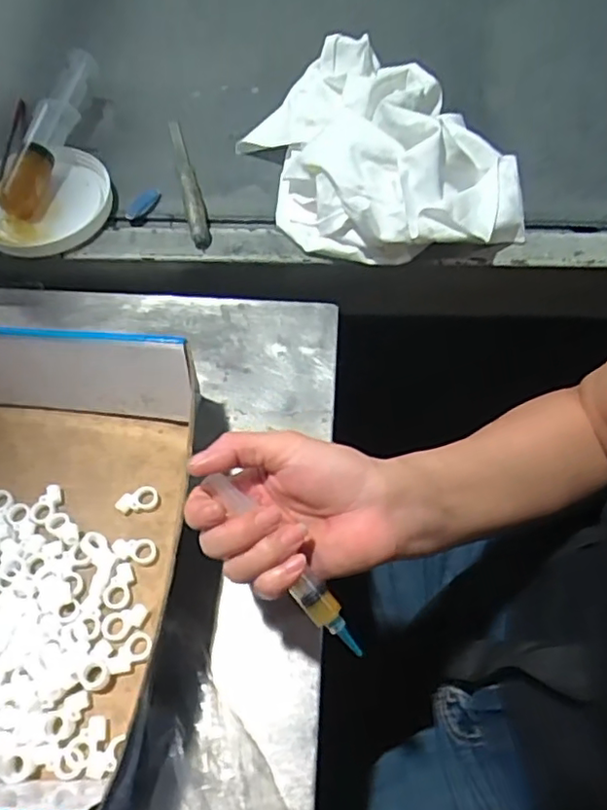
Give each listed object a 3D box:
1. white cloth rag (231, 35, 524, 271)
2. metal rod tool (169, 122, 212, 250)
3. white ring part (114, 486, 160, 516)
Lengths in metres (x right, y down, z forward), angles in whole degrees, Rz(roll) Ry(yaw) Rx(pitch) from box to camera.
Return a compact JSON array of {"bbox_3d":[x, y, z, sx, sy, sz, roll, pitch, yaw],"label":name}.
[{"bbox_3d":[0.066,-0.234,0.556,0.194,0.067,0.245,-21,63,-11],"label":"white cloth rag"},{"bbox_3d":[-0.109,-0.208,0.580,0.017,0.018,0.158,-14,62,-8],"label":"metal rod tool"},{"bbox_3d":[-0.122,0.070,0.454,0.030,0.008,0.019,-14,62,-8],"label":"white ring part"}]

